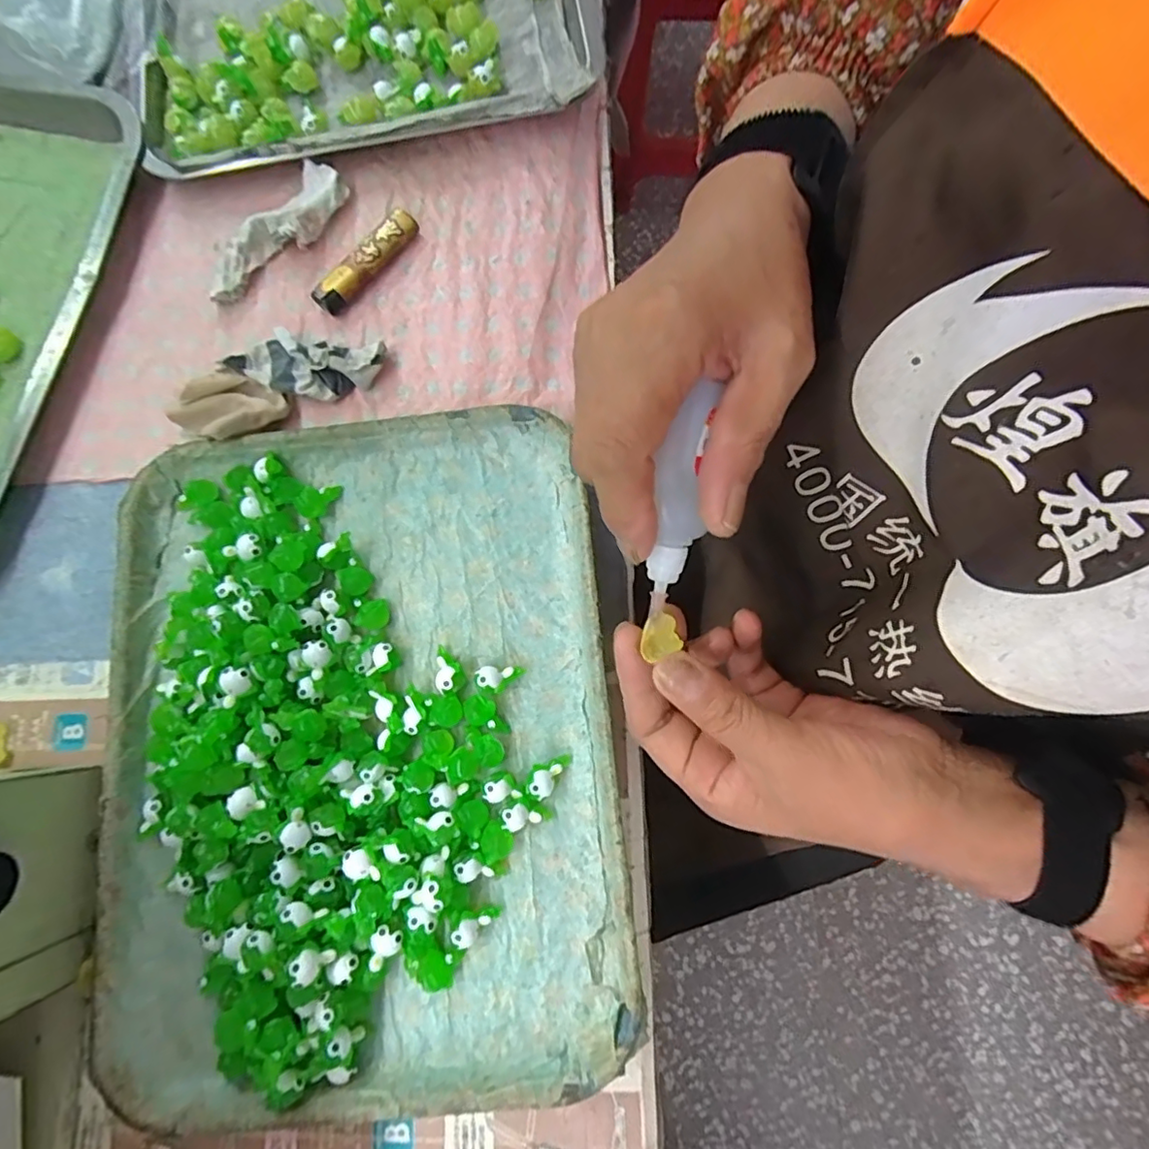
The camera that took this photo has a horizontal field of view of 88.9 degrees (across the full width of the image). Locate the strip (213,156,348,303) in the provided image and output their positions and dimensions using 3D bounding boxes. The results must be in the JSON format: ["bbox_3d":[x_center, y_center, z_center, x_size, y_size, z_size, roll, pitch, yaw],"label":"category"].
[{"bbox_3d":[-0.191,-0.216,0.369,0.038,0.021,0.108,34,82,7],"label":"strip"}]

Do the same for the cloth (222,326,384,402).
[{"bbox_3d":[-0.160,-0.125,0.349,0.085,0.023,0.037,7,79,3],"label":"cloth"}]

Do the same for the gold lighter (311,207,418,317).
[{"bbox_3d":[-0.130,-0.196,0.365,0.017,0.013,0.079,41,83,8],"label":"gold lighter"}]

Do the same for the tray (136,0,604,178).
[{"bbox_3d":[-0.142,-0.375,0.396,0.300,0.036,0.203,-8,79,0],"label":"tray"}]

